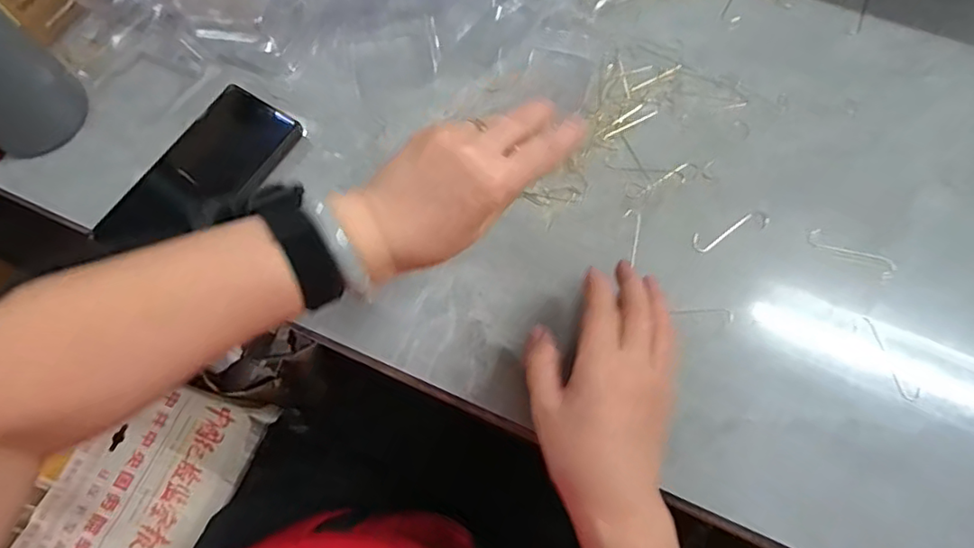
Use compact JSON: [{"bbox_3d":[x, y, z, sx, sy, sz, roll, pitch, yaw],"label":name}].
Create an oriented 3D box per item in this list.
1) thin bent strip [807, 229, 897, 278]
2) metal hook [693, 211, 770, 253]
[{"bbox_3d":[0.269,-0.016,0.422,0.065,0.004,0.016,26,71,8],"label":"thin bent strip"},{"bbox_3d":[0.183,-0.033,0.430,0.063,0.004,0.015,-21,72,-9],"label":"metal hook"}]

